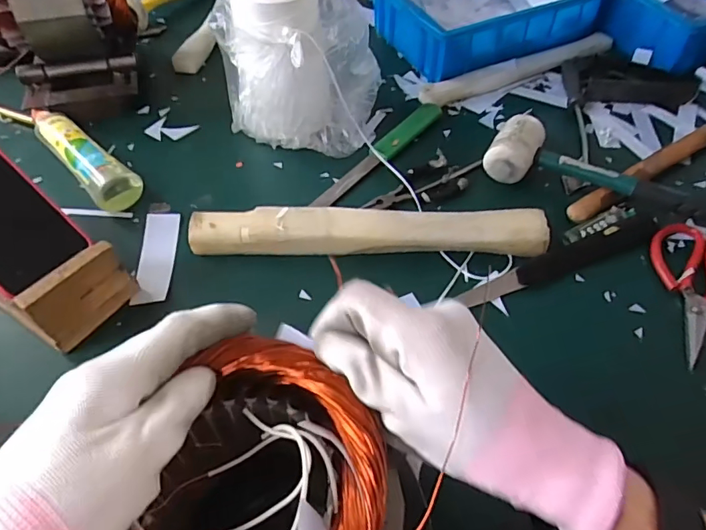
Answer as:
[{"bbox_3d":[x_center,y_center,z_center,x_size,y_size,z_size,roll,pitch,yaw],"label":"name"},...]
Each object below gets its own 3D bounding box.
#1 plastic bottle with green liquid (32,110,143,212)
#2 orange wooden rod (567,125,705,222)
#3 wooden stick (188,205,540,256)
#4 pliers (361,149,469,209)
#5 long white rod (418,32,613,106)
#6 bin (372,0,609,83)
[{"bbox_3d":[-0.305,-0.124,0.555,0.049,0.039,0.202,-37,60,-27],"label":"plastic bottle with green liquid"},{"bbox_3d":[0.320,-0.102,0.533,0.233,0.023,0.027,-27,56,-21],"label":"orange wooden rod"},{"bbox_3d":[0.014,-0.030,0.470,0.331,0.034,0.043,1,51,1],"label":"wooden stick"},{"bbox_3d":[0.065,-0.085,0.530,0.112,0.012,0.055,-22,54,-18],"label":"pliers"},{"bbox_3d":[0.224,-0.263,0.664,0.280,0.034,0.031,-18,53,-15],"label":"long white rod"},{"bbox_3d":[0.186,-0.360,0.705,0.286,0.097,0.202,-20,53,-16],"label":"bin"}]

